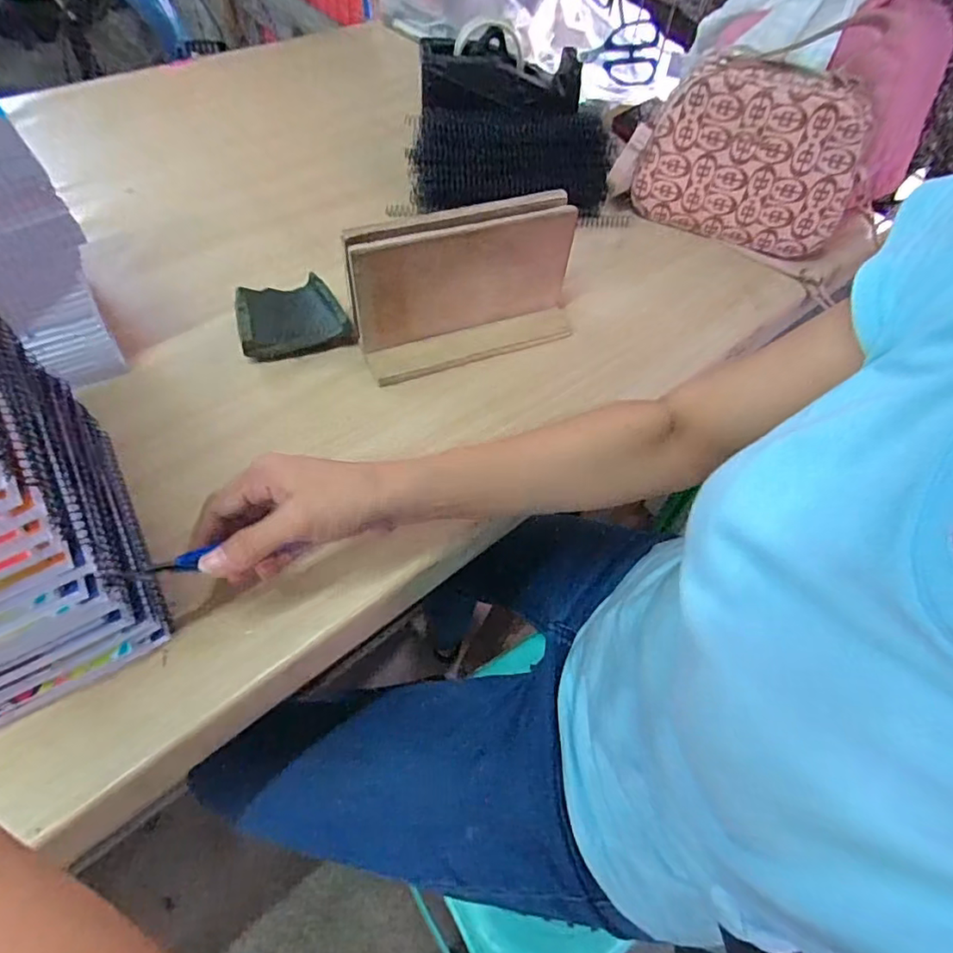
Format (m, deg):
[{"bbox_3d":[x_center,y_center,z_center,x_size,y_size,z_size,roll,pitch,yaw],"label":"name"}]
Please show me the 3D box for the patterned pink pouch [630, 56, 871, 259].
[{"bbox_3d":[0.291,-0.338,0.596,0.214,0.147,0.065,22,58,9],"label":"patterned pink pouch"}]

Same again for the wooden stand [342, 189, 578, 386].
[{"bbox_3d":[-0.005,-0.160,0.484,0.198,0.115,0.065,-19,61,-16],"label":"wooden stand"}]

